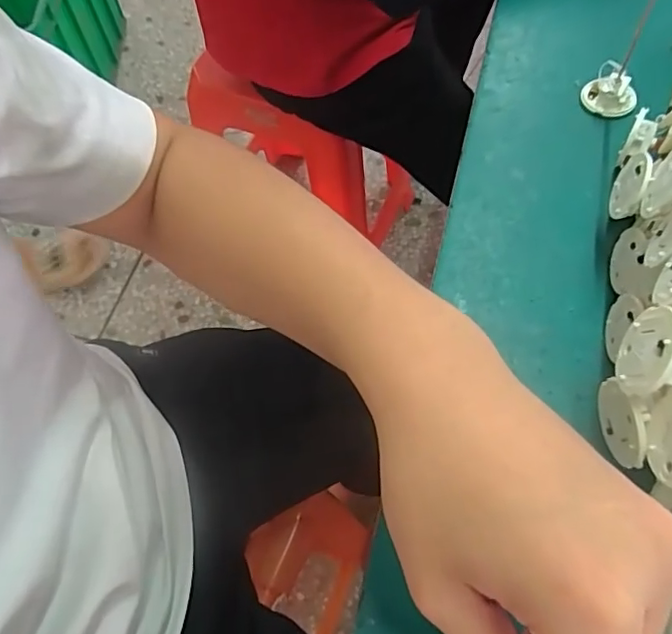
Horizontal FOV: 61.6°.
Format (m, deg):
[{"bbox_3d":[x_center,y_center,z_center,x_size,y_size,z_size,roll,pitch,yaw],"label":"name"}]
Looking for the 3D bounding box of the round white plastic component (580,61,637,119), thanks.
[{"bbox_3d":[0.203,-0.166,0.417,0.037,0.026,0.032,25,66,15],"label":"round white plastic component"}]

